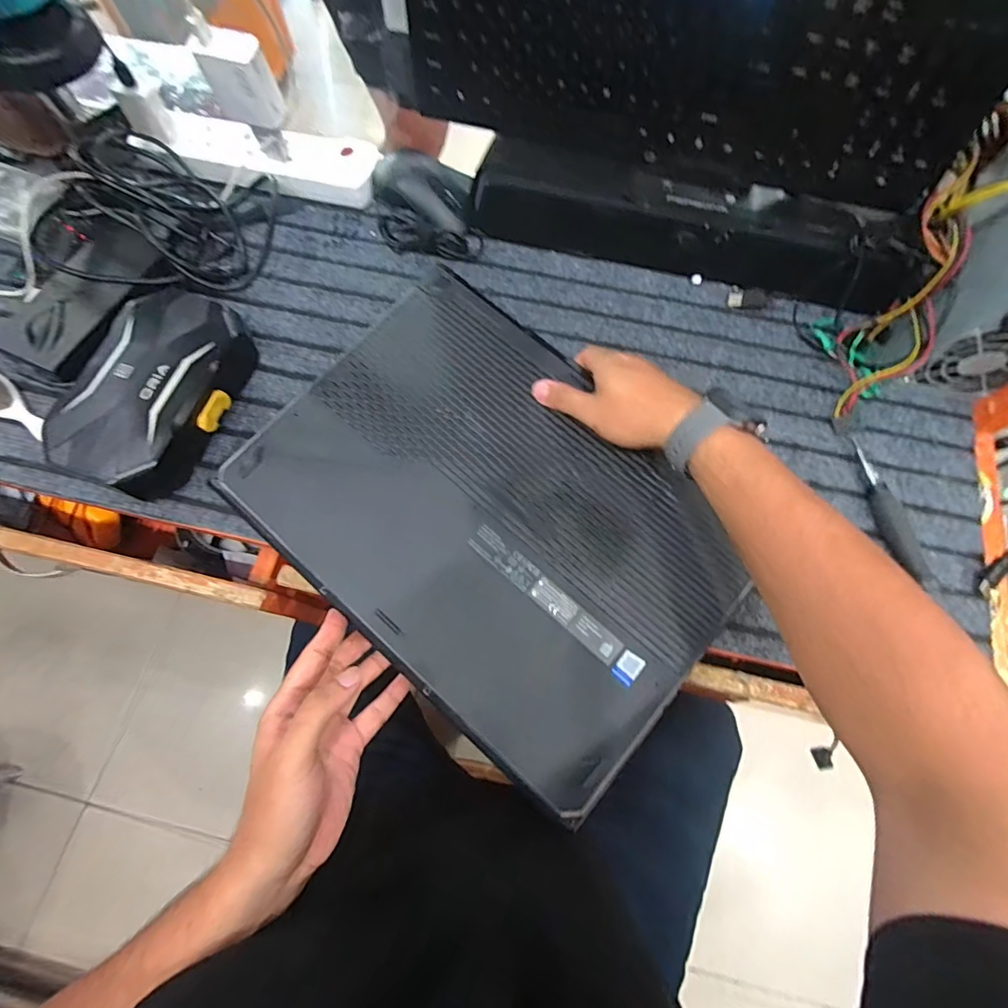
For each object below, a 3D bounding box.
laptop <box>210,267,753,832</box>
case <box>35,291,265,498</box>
[{"bbox_3d":[-0.008,0.005,0.400,0.380,0.029,0.278,39,75,11],"label":"laptop"},{"bbox_3d":[-0.305,-0.101,0.431,0.114,0.045,0.186,13,71,3],"label":"case"}]

